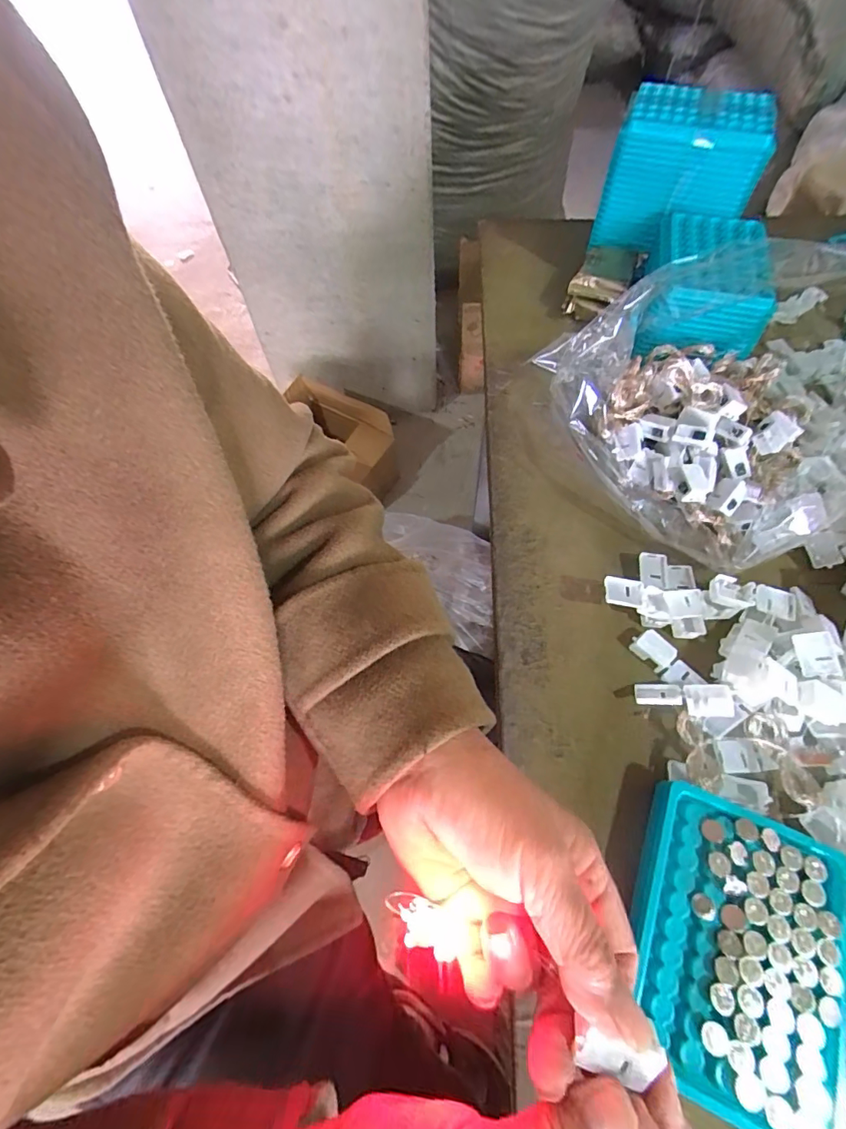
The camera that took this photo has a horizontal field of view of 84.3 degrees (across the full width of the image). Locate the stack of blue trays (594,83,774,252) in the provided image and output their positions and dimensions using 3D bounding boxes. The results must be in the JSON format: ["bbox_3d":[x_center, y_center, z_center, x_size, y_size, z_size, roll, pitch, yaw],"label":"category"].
[{"bbox_3d":[0.241,-0.365,0.444,0.128,0.096,0.074,19,64,12],"label":"stack of blue trays"}]

